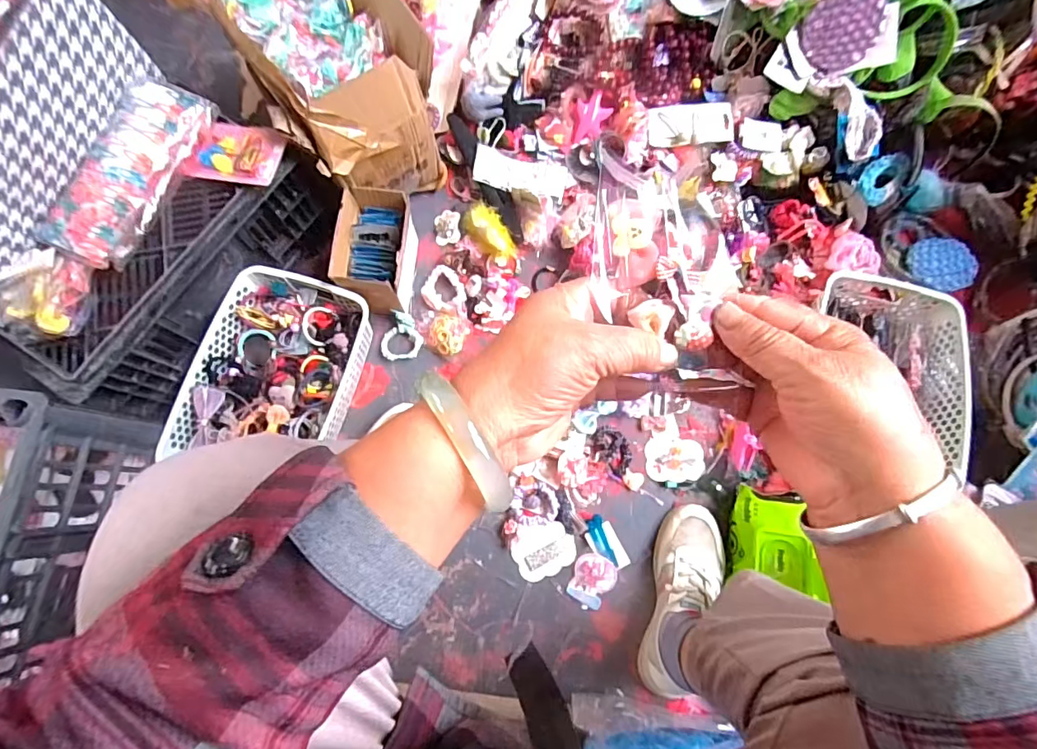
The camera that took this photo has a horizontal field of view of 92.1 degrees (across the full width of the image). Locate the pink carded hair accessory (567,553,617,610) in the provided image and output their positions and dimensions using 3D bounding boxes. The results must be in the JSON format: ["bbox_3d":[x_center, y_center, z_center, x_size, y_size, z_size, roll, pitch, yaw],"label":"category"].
[{"bbox_3d":[0.103,0.286,0.692,0.058,0.004,0.072,21,77,3],"label":"pink carded hair accessory"}]

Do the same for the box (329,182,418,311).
[{"bbox_3d":[-0.202,-0.173,0.726,0.094,0.110,0.149,4,77,-1],"label":"box"}]

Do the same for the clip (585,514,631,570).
[{"bbox_3d":[0.124,0.237,0.702,0.040,0.005,0.077,-32,80,-8],"label":"clip"}]

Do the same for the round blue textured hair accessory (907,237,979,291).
[{"bbox_3d":[0.684,-0.176,0.808,0.098,0.026,0.093,0,77,-2],"label":"round blue textured hair accessory"}]

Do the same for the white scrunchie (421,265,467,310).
[{"bbox_3d":[-0.118,-0.134,0.776,0.063,0.018,0.064,0,77,-2],"label":"white scrunchie"}]

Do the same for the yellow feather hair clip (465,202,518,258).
[{"bbox_3d":[-0.044,-0.225,0.783,0.052,0.037,0.096,-33,80,-9],"label":"yellow feather hair clip"}]

